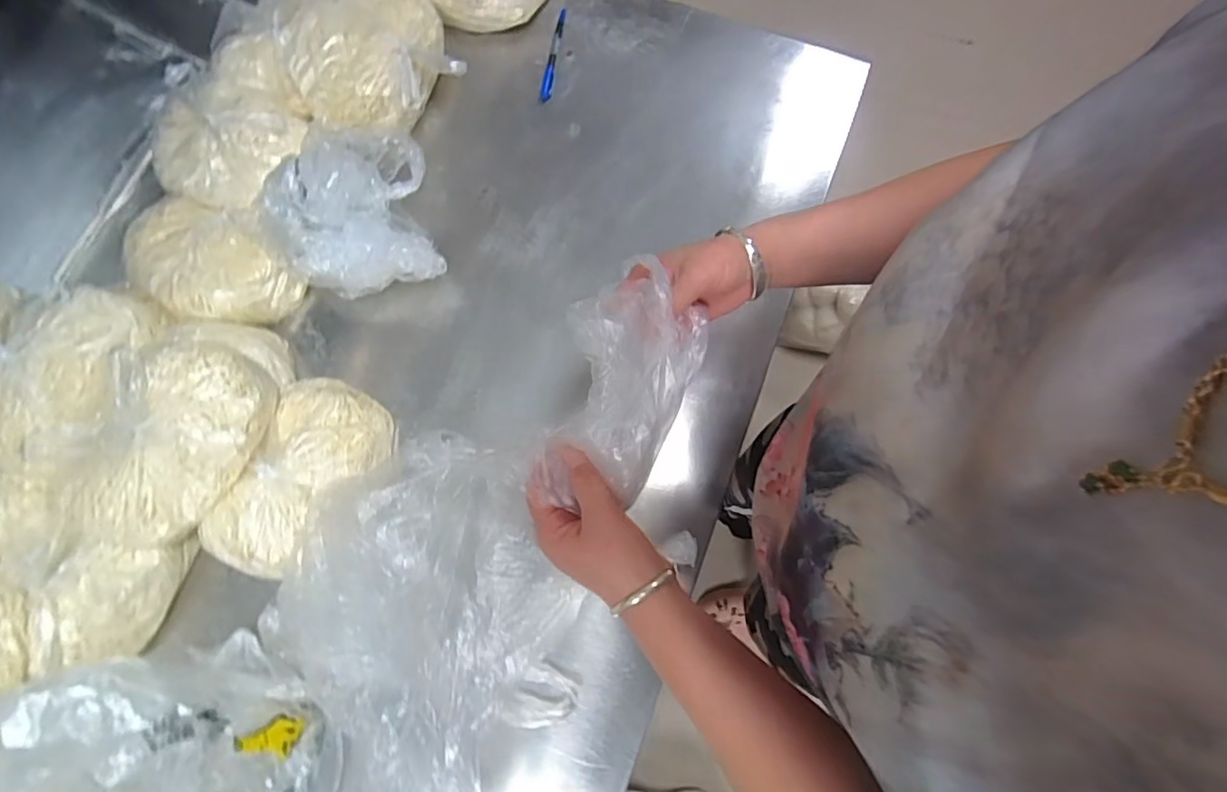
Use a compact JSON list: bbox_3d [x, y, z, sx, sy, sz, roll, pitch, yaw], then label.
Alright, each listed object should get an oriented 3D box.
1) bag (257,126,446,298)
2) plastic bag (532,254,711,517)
[{"bbox_3d":[-0.298,-0.211,0.642,0.176,0.087,0.194,-11,75,-9],"label":"bag"},{"bbox_3d":[0.005,-0.008,0.382,0.085,0.073,0.166,25,78,6],"label":"plastic bag"}]

